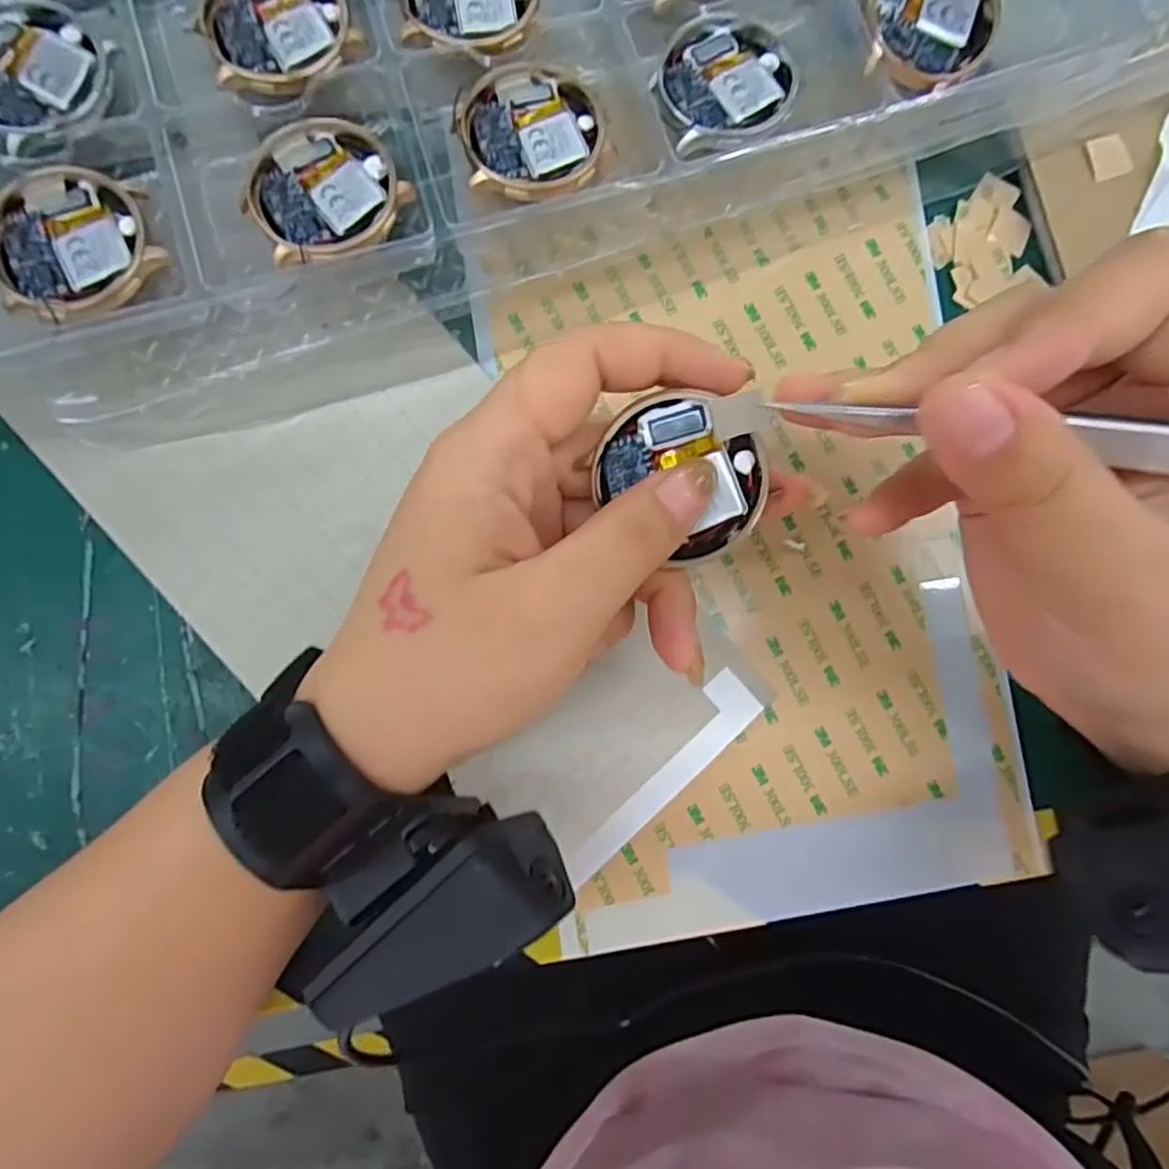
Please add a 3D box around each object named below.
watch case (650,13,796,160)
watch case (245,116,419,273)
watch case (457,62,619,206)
[{"bbox_3d":[0.046,-0.163,0.212,0.047,0.005,0.042,-24,88,-5],"label":"watch case"},{"bbox_3d":[-0.080,-0.122,0.201,0.045,0.004,0.044,-29,88,-5],"label":"watch case"},{"bbox_3d":[-0.017,-0.143,0.207,0.045,0.006,0.046,-18,88,-4],"label":"watch case"}]

